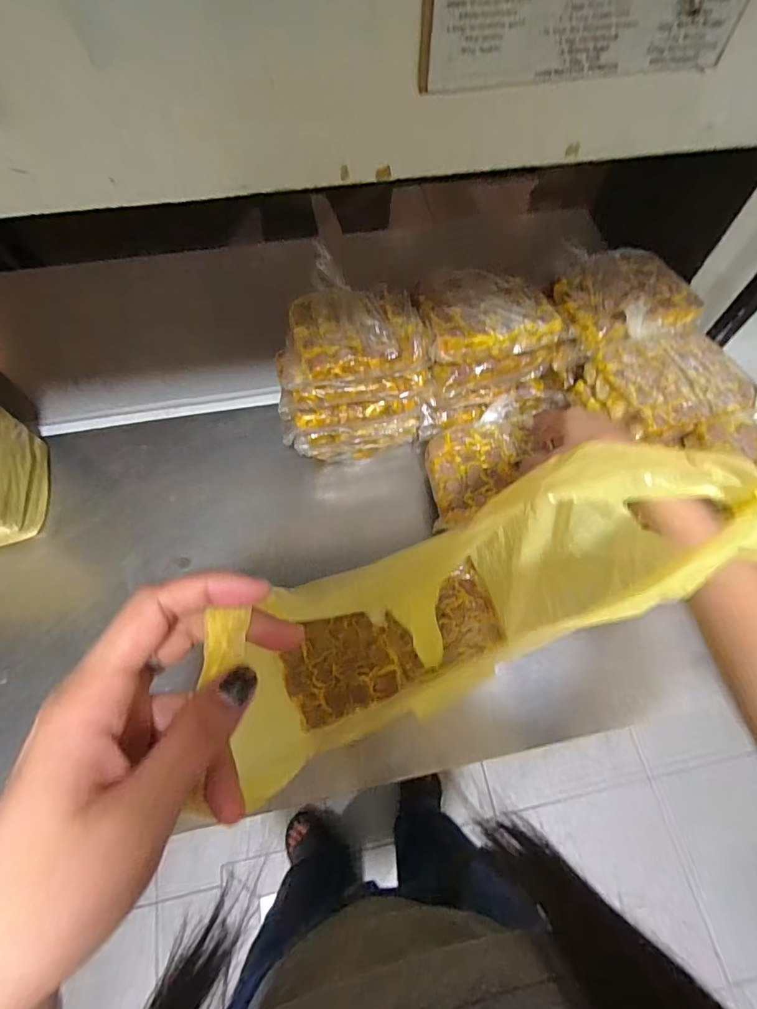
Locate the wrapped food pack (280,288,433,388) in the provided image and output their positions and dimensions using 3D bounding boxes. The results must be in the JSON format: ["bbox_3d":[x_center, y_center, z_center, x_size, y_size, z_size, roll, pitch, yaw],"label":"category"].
[{"bbox_3d":[-0.031,-0.187,0.528,0.154,0.037,0.113,-10,65,-6],"label":"wrapped food pack"}]

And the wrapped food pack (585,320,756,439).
[{"bbox_3d":[0.308,-0.130,0.518,0.139,0.040,0.119,-14,65,-8],"label":"wrapped food pack"}]

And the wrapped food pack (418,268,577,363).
[{"bbox_3d":[0.123,-0.217,0.538,0.155,0.032,0.110,-12,65,-7],"label":"wrapped food pack"}]

